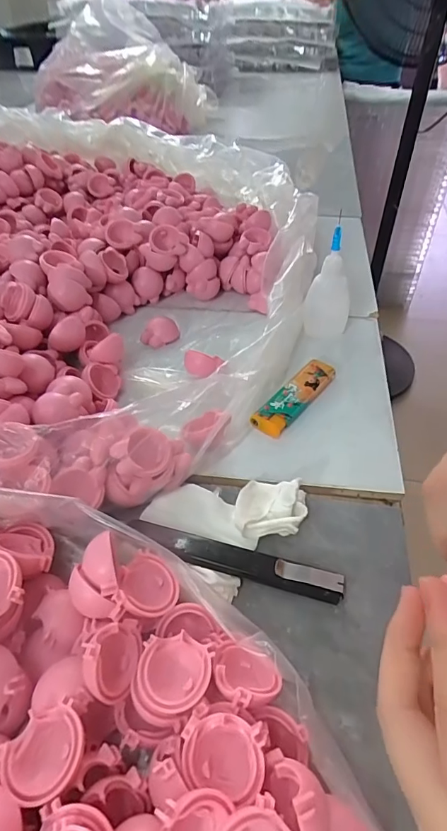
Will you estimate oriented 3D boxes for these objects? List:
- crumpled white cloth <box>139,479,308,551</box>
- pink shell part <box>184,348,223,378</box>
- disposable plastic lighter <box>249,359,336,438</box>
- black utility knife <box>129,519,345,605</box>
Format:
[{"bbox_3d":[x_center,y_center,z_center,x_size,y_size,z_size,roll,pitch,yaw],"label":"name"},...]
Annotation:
[{"bbox_3d":[0.001,0.053,0.256,0.091,0.022,0.037,2,45,4],"label":"crumpled white cloth"},{"bbox_3d":[-0.016,-0.038,0.333,0.029,0.017,0.012,8,46,9],"label":"pink shell part"},{"bbox_3d":[0.053,-0.015,0.323,0.024,0.009,0.078,30,53,27],"label":"disposable plastic lighter"},{"bbox_3d":[0.005,0.078,0.240,0.115,0.011,0.015,13,47,14],"label":"black utility knife"}]

